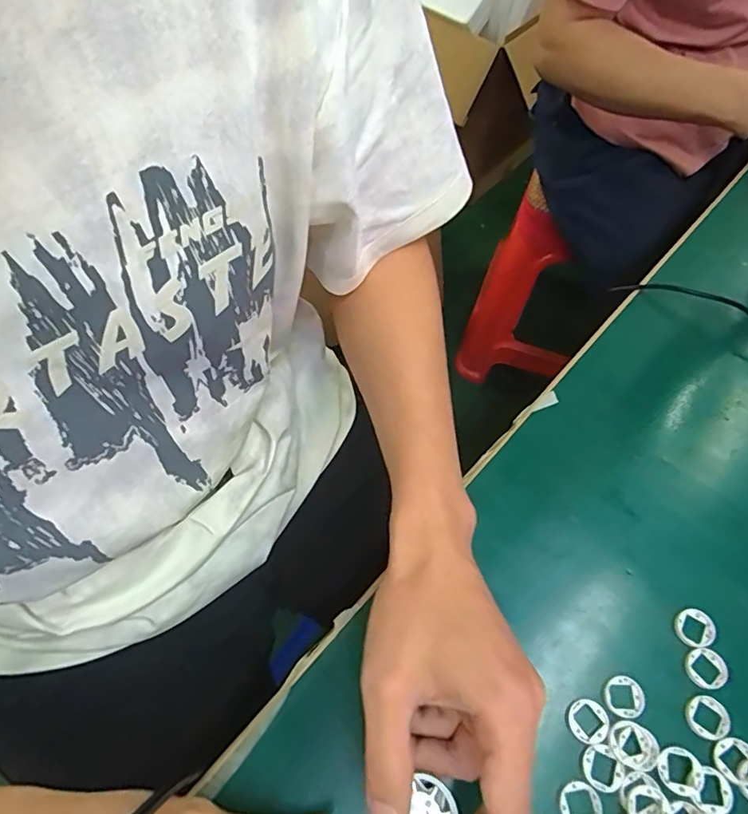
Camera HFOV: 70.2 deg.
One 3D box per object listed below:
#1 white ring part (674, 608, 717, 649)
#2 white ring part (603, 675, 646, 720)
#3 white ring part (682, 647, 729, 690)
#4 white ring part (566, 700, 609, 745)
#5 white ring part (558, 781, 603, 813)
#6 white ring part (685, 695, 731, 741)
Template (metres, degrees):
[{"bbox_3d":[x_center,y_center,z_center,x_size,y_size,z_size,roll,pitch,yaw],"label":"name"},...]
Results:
[{"bbox_3d":[0.197,0.135,0.326,0.021,0.007,0.021,-1,59,2],"label":"white ring part"},{"bbox_3d":[0.144,0.168,0.308,0.022,0.004,0.021,-1,59,2],"label":"white ring part"},{"bbox_3d":[0.196,0.154,0.314,0.023,0.004,0.021,-1,59,2],"label":"white ring part"},{"bbox_3d":[0.121,0.177,0.301,0.022,0.004,0.021,-1,59,2],"label":"white ring part"},{"bbox_3d":[0.110,0.213,0.284,0.021,0.004,0.021,-34,64,-16],"label":"white ring part"},{"bbox_3d":[0.190,0.176,0.302,0.023,0.004,0.021,-1,59,2],"label":"white ring part"}]

